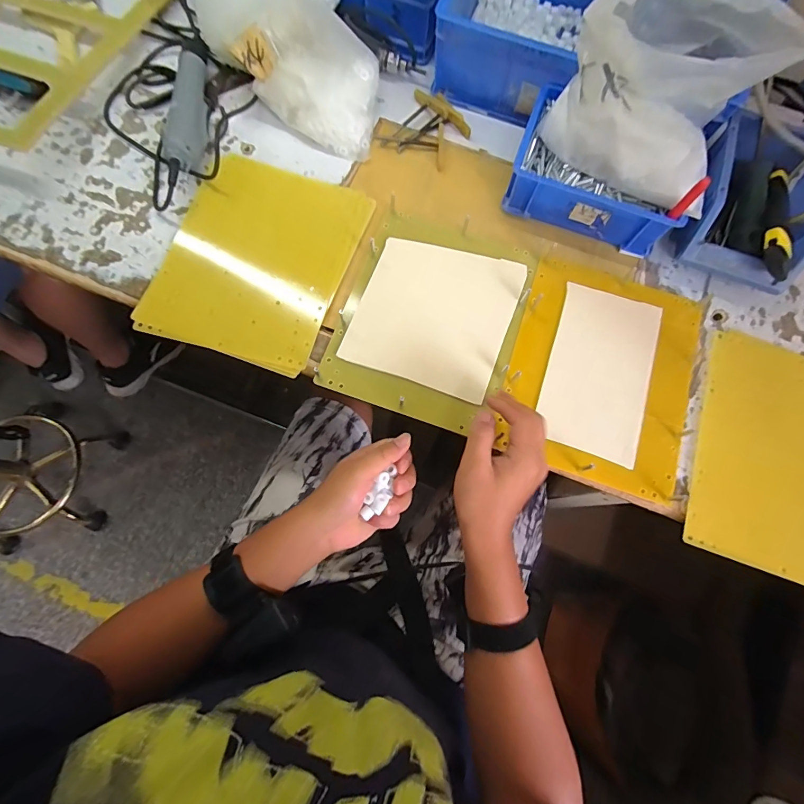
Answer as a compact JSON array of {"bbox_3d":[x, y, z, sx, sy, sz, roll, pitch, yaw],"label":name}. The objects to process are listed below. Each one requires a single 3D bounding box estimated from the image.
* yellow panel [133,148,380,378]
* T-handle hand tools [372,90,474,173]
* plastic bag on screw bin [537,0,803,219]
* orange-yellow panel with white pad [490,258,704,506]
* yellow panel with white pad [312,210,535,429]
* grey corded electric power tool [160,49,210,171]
[{"bbox_3d":[-0.166,-0.169,0.474,0.198,0.011,0.246,17,75,3],"label":"yellow panel"},{"bbox_3d":[0.033,-0.356,0.529,0.092,0.020,0.092,36,77,7],"label":"T-handle hand tools"},{"bbox_3d":[0.254,-0.313,0.409,0.177,0.146,0.141,16,74,2],"label":"plastic bag on screw bin"},{"bbox_3d":[0.221,-0.038,0.445,0.195,0.028,0.242,19,75,3],"label":"orange-yellow panel with white pad"},{"bbox_3d":[0.035,-0.101,0.465,0.190,0.007,0.242,19,75,3],"label":"yellow panel with white pad"},{"bbox_3d":[-0.263,-0.357,0.505,0.041,0.043,0.178,-3,75,-3],"label":"grey corded electric power tool"}]

